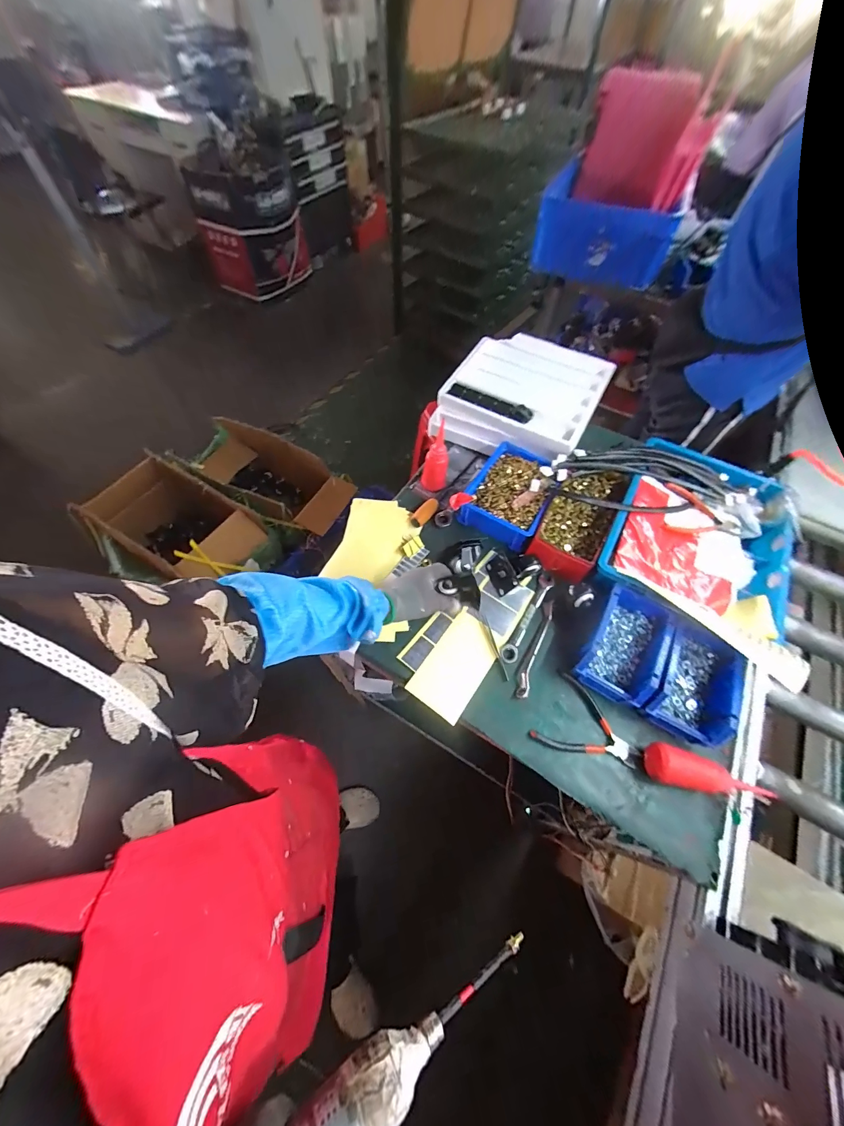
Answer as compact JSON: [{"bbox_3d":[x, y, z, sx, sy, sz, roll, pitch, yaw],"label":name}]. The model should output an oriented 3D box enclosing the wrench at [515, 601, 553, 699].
[{"bbox_3d":[0.184,0.138,0.597,0.023,0.011,0.171,23,61,11],"label":"wrench"}]

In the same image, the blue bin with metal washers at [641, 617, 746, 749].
[{"bbox_3d":[0.410,0.180,0.548,0.109,0.060,0.168,34,64,16],"label":"blue bin with metal washers"}]

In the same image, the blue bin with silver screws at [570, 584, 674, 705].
[{"bbox_3d":[0.317,0.127,0.577,0.103,0.063,0.162,30,63,15],"label":"blue bin with silver screws"}]

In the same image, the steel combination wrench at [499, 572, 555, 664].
[{"bbox_3d":[0.186,0.092,0.635,0.027,0.011,0.188,30,63,14],"label":"steel combination wrench"}]

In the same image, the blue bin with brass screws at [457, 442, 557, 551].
[{"bbox_3d":[0.172,-0.142,0.725,0.158,0.065,0.210,28,62,13],"label":"blue bin with brass screws"}]

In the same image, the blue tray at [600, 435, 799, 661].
[{"bbox_3d":[0.502,-0.041,0.666,0.292,0.084,0.411,29,62,14],"label":"blue tray"}]

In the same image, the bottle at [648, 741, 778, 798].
[{"bbox_3d":[0.399,0.290,0.502,0.179,0.037,0.049,11,60,4],"label":"bottle"}]

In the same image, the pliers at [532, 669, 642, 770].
[{"bbox_3d":[0.252,0.249,0.542,0.145,0.017,0.109,30,63,14],"label":"pliers"}]

